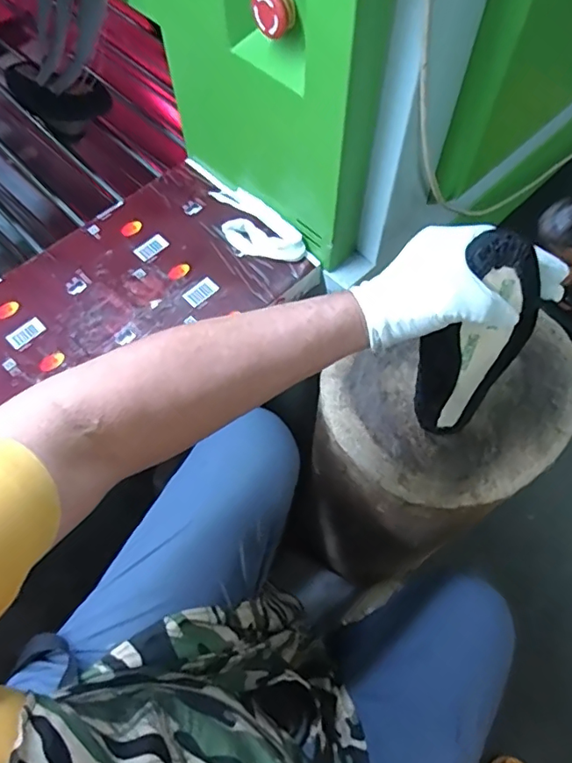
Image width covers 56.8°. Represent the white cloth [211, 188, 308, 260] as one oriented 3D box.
[{"bbox_3d":[-0.045,-0.193,0.647,0.062,0.030,0.144,-38,71,-15],"label":"white cloth"}]

